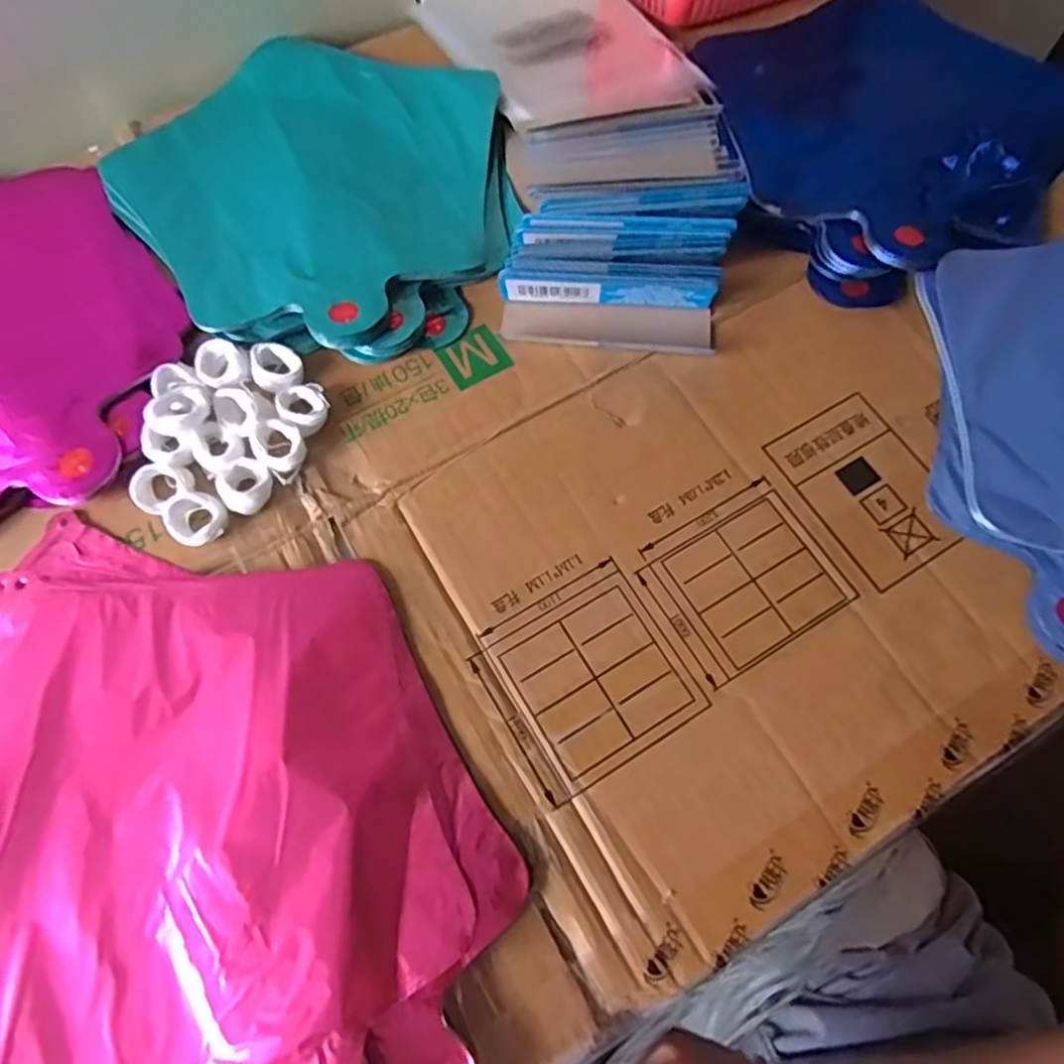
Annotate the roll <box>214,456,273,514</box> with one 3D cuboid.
[{"bbox_3d":[-0.140,-0.024,0.332,0.024,0.009,0.027,-35,72,-14],"label":"roll"}]

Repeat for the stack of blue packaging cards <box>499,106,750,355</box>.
[{"bbox_3d":[0.052,-0.182,0.387,0.128,0.034,0.164,3,67,1],"label":"stack of blue packaging cards"}]

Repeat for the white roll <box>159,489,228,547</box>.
[{"bbox_3d":[-0.161,-0.007,0.326,0.026,0.009,0.027,0,67,0],"label":"white roll"}]

